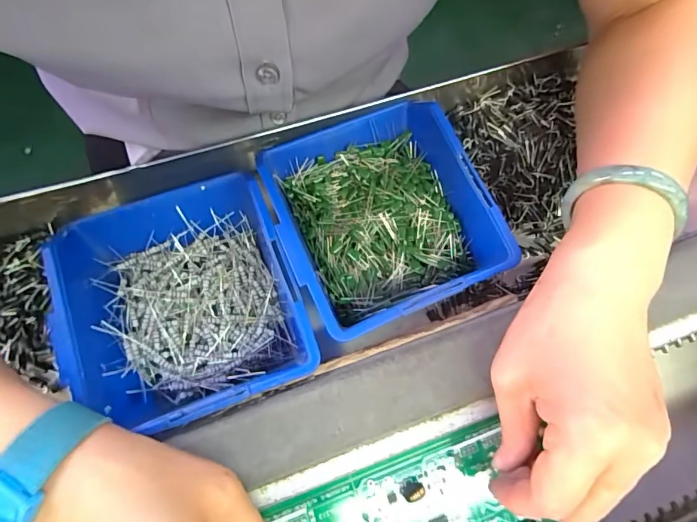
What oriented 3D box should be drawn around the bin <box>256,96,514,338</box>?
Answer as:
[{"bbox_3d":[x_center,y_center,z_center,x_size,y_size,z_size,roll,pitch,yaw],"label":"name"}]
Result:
[{"bbox_3d":[0.017,-0.032,0.264,0.124,0.042,0.135,-21,77,-9],"label":"bin"}]

